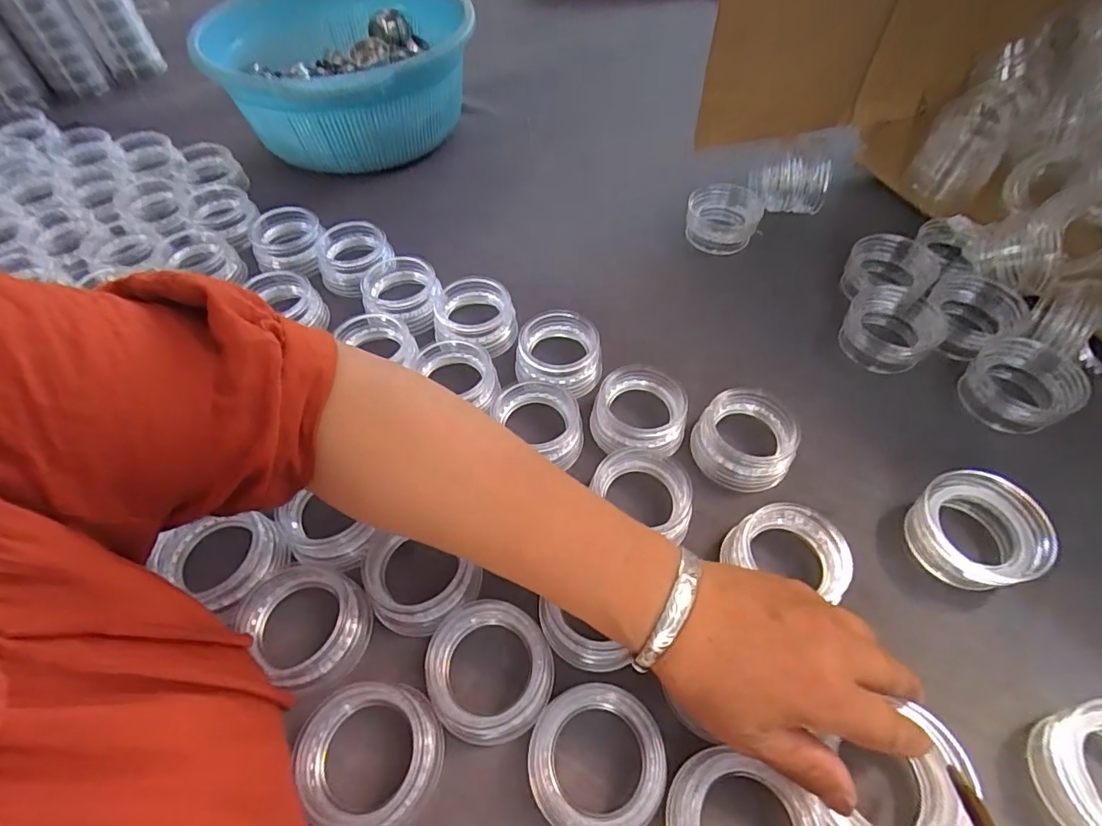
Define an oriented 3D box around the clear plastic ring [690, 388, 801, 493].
[{"bbox_3d":[0.135,0.015,0.364,0.063,0.033,0.065,0,55,0],"label":"clear plastic ring"}]

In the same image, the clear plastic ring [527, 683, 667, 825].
[{"bbox_3d":[0.022,0.173,0.259,0.065,0.024,0.066,0,55,0],"label":"clear plastic ring"}]

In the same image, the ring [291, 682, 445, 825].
[{"bbox_3d":[-0.089,0.172,0.260,0.067,0.023,0.066,0,55,0],"label":"ring"}]

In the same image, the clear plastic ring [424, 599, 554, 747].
[{"bbox_3d":[-0.033,0.138,0.283,0.066,0.009,0.069,-1,77,-1],"label":"clear plastic ring"}]

